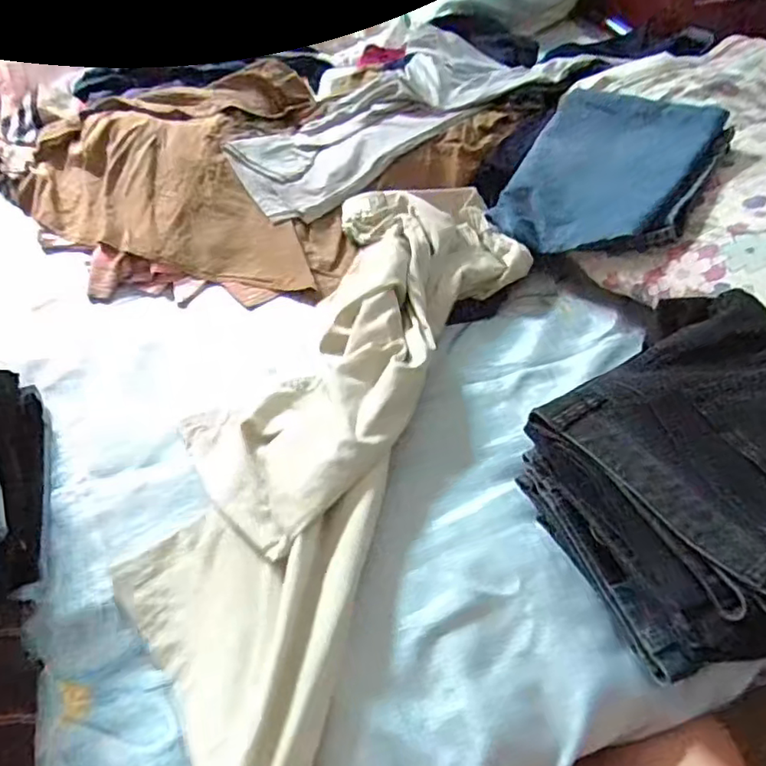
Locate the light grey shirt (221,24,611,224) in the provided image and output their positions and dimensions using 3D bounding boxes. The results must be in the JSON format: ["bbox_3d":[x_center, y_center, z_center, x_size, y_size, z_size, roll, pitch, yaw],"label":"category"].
[{"bbox_3d":[0.028,-0.439,0.956,0.564,0.115,0.267,-22,57,-18],"label":"light grey shirt"}]

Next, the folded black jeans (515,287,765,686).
[{"bbox_3d":[0.292,0.078,0.551,0.275,0.140,0.284,-19,56,-16],"label":"folded black jeans"}]

